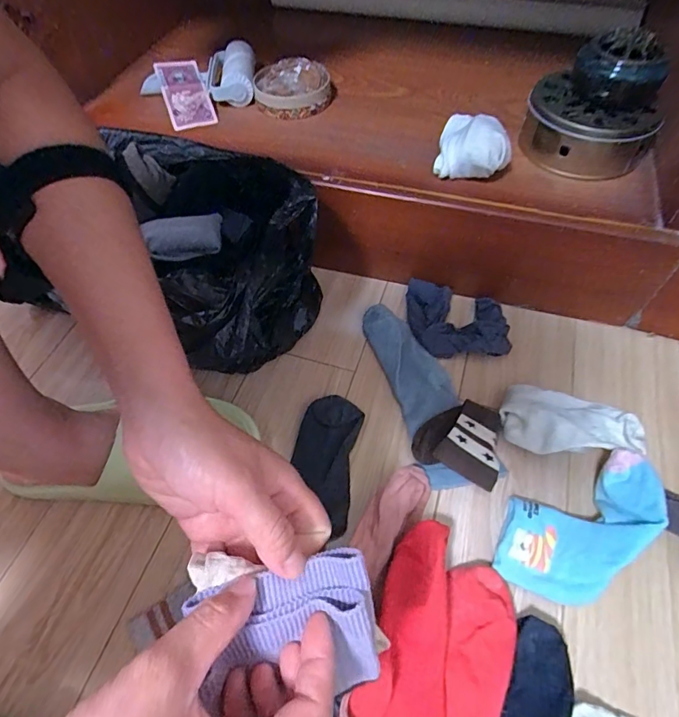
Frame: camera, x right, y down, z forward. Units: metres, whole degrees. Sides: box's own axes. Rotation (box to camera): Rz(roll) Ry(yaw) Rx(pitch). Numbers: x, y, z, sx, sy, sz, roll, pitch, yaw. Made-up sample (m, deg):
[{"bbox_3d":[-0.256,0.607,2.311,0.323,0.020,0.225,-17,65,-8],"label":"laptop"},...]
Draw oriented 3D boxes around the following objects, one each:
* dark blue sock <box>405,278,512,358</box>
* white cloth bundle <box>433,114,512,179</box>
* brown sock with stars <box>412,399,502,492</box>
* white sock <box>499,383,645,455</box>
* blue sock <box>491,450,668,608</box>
[{"bbox_3d":[0.147,-0.053,0.566,0.118,0.023,0.116,2,56,1],"label":"dark blue sock"},{"bbox_3d":[0.152,-0.239,0.502,0.077,0.052,0.063,15,58,11],"label":"white cloth bundle"},{"bbox_3d":[0.128,0.082,0.470,0.087,0.026,0.076,18,58,11],"label":"brown sock with stars"},{"bbox_3d":[0.246,0.067,0.472,0.145,0.046,0.082,9,57,6],"label":"white sock"},{"bbox_3d":[0.218,0.157,0.402,0.151,0.070,0.092,-18,58,-12],"label":"blue sock"}]

